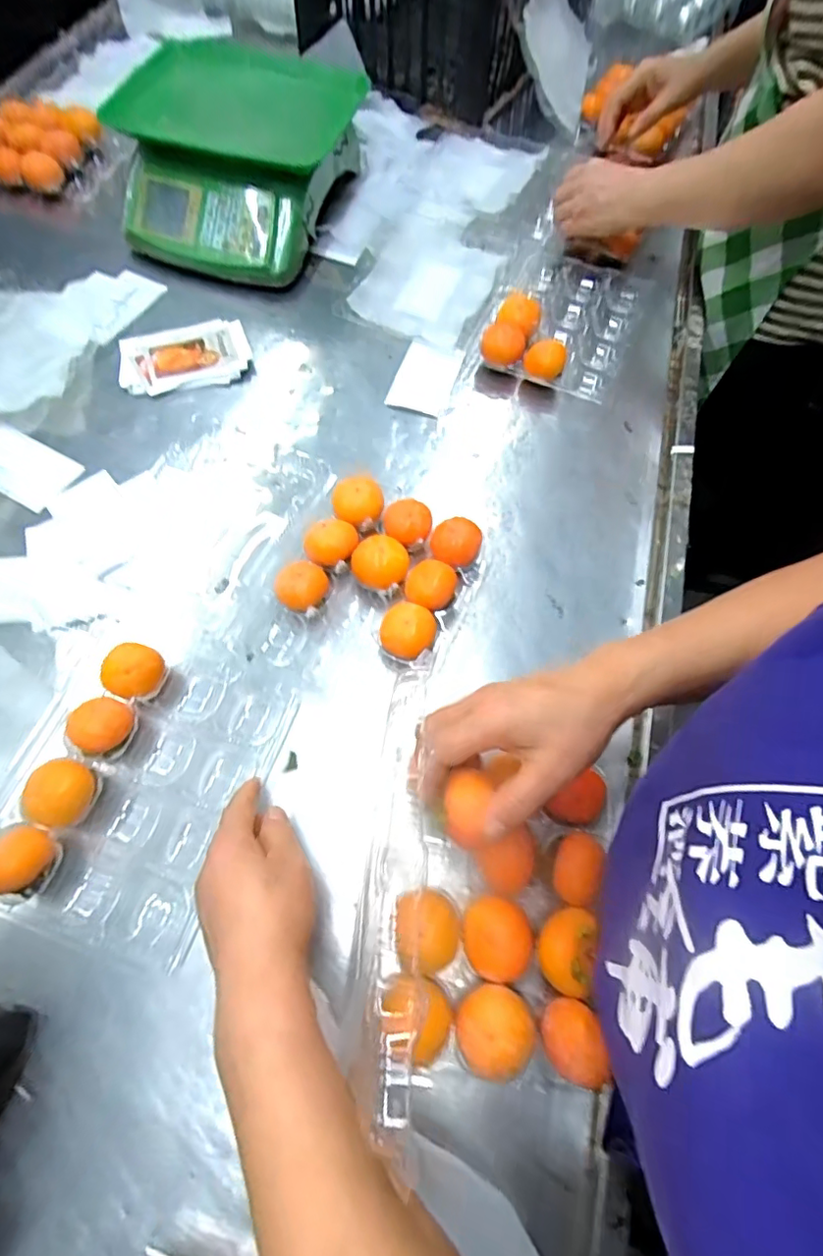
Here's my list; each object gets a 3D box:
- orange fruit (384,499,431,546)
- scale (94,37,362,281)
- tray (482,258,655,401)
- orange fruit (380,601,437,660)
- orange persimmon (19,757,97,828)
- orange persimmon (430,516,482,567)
[{"bbox_3d":[-0.004,-0.100,0.547,0.046,0.052,0.045,14,66,5],"label":"orange fruit"},{"bbox_3d":[-0.238,-0.614,0.722,0.263,0.142,0.283,16,66,6],"label":"scale"},{"bbox_3d":[0.190,-0.389,0.688,0.179,0.042,0.233,20,66,8],"label":"tray"},{"bbox_3d":[-0.003,0.006,0.490,0.046,0.036,0.046,15,66,5],"label":"orange fruit"},{"bbox_3d":[-0.265,0.127,0.419,0.045,0.043,0.047,1,65,-1],"label":"orange persimmon"},{"bbox_3d":[0.042,-0.078,0.532,0.045,0.042,0.041,16,66,6],"label":"orange persimmon"}]

